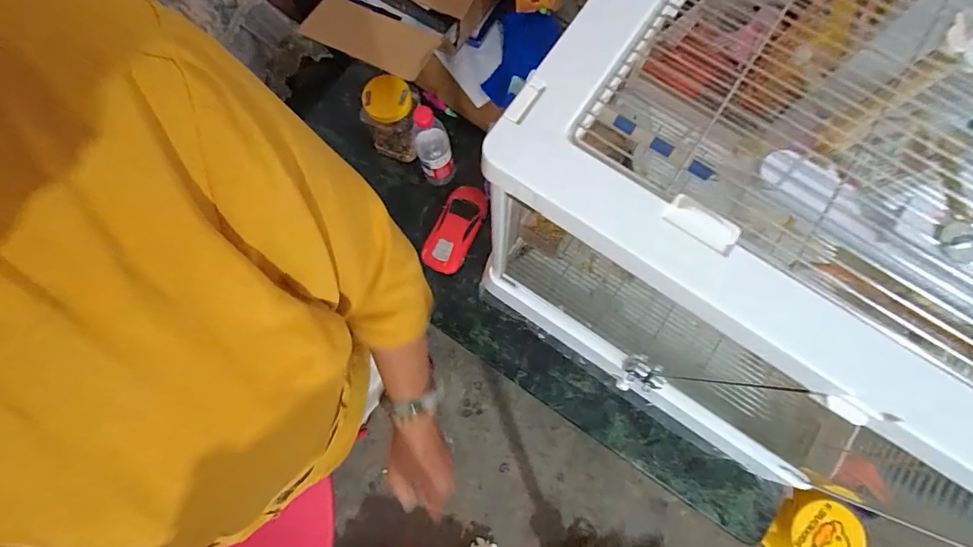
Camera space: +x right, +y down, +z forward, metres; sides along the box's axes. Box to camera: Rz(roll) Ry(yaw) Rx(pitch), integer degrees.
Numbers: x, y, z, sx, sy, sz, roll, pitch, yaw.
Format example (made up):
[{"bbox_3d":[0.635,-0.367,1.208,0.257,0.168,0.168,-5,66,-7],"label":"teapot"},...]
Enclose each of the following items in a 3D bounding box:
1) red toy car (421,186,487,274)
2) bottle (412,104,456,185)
[{"bbox_3d":[-0.060,-0.089,0.850,0.081,0.045,0.175,23,81,6],"label":"red toy car"},{"bbox_3d":[-0.099,-0.233,0.796,0.064,0.246,0.072,-8,79,0],"label":"bottle"}]

